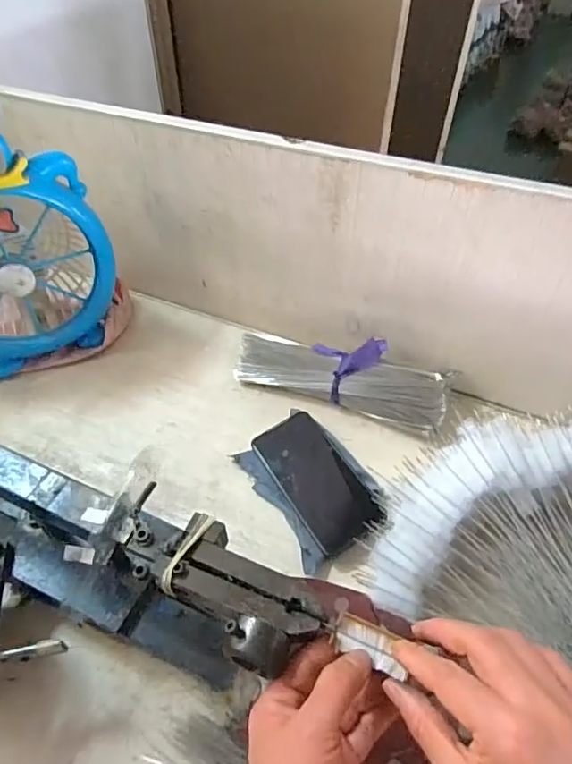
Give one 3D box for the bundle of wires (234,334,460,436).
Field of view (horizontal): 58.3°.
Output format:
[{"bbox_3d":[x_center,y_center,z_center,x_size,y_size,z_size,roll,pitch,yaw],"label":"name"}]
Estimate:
[{"bbox_3d":[0.068,-0.011,0.631,0.258,0.074,0.085,19,51,15],"label":"bundle of wires"}]

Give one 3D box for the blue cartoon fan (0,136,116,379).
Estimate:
[{"bbox_3d":[-0.338,-0.164,0.613,0.225,0.297,0.136,-22,53,-19],"label":"blue cartoon fan"}]

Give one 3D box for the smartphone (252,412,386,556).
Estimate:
[{"bbox_3d":[0.030,0.102,0.555,0.076,0.012,0.155,-32,60,-11],"label":"smartphone"}]

